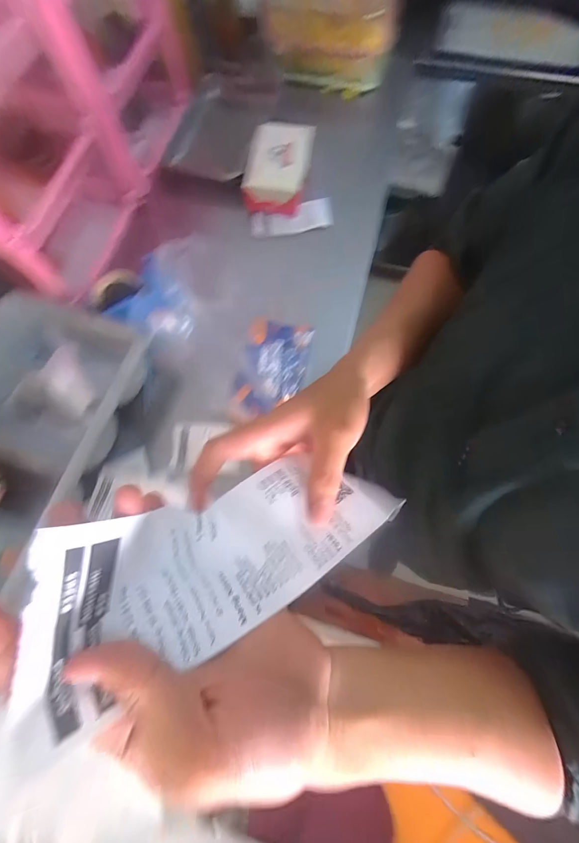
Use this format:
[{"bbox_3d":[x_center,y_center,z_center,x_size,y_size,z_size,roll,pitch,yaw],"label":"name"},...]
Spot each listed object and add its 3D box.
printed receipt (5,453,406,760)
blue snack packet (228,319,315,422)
[{"bbox_3d":[-0.025,0.067,0.181,0.197,0.052,0.078,-8,68,-42],"label":"printed receipt"},{"bbox_3d":[-0.032,-0.083,0.543,0.110,0.020,0.184,11,74,5],"label":"blue snack packet"}]

